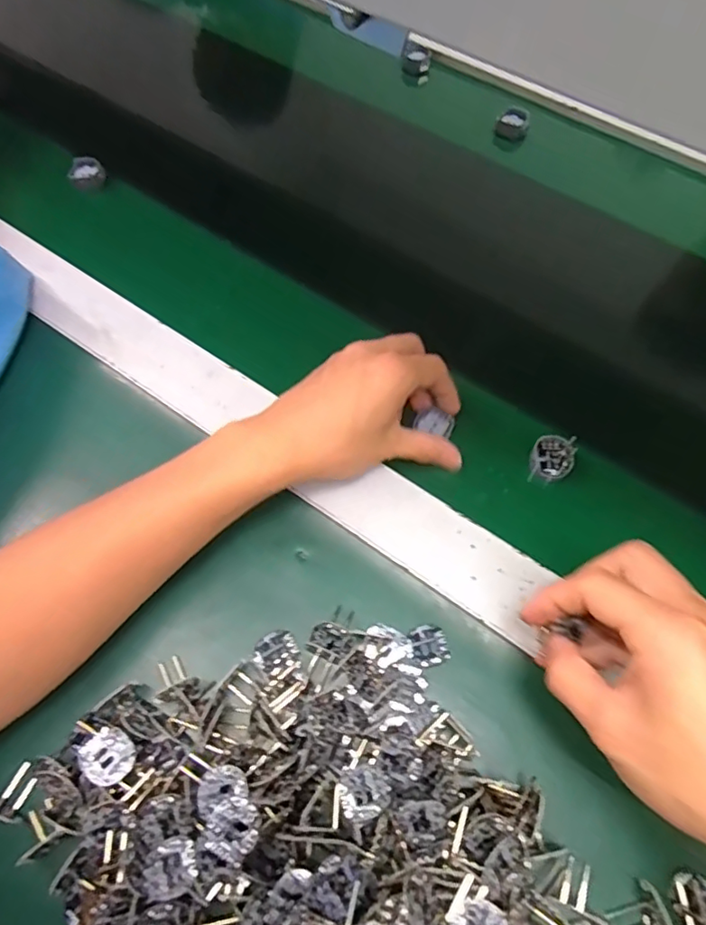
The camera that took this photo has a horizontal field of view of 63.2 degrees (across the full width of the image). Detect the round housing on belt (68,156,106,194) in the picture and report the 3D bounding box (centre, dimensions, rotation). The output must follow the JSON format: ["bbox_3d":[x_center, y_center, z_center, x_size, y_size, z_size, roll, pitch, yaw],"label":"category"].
[{"bbox_3d":[-0.229,-0.249,0.497,0.025,0.020,0.023,0,67,0],"label":"round housing on belt"}]

